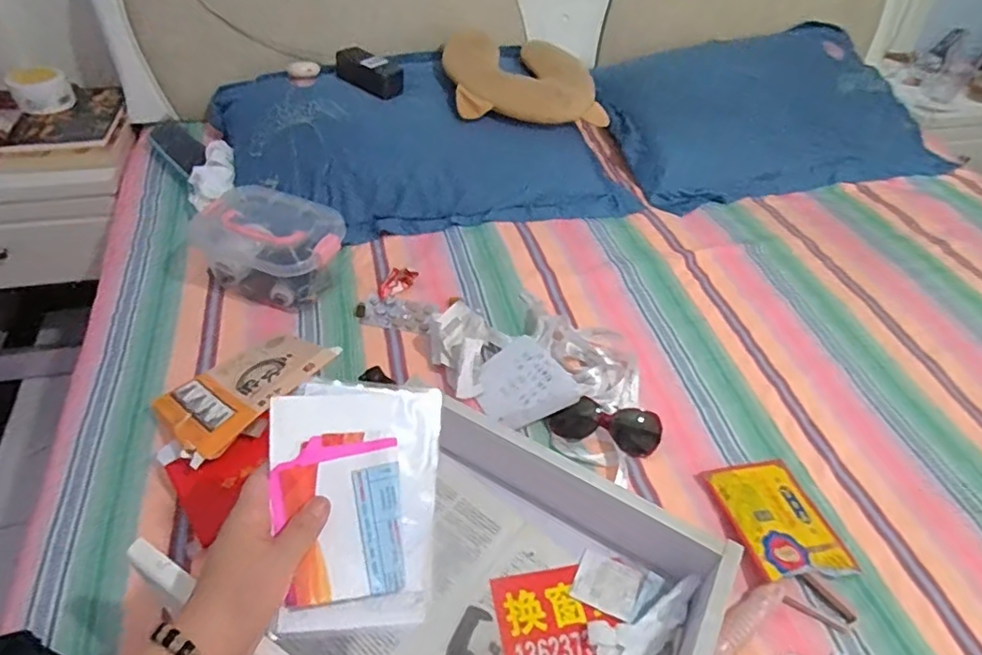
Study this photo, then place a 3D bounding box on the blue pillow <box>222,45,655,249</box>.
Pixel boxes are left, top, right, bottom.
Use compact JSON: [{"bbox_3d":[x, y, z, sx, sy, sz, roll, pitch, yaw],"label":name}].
[{"bbox_3d":[-0.125,-0.357,1.085,0.716,0.137,0.430,-12,48,-16],"label":"blue pillow"}]

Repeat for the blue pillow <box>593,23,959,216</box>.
[{"bbox_3d":[0.606,-0.479,1.267,0.743,0.111,0.434,-14,66,-11],"label":"blue pillow"}]

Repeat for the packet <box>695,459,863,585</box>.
[{"bbox_3d":[0.324,0.212,0.648,0.122,0.019,0.140,-8,47,-13],"label":"packet"}]

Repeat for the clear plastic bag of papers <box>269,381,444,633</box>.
[{"bbox_3d":[-0.098,0.127,0.425,0.124,0.016,0.167,5,70,-19],"label":"clear plastic bag of papers"}]

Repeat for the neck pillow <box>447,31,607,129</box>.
[{"bbox_3d":[0.060,-0.505,1.122,0.303,0.107,0.255,-5,47,-10],"label":"neck pillow"}]

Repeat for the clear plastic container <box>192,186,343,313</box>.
[{"bbox_3d":[-0.316,-0.119,0.851,0.203,0.102,0.137,23,48,17],"label":"clear plastic container"}]

